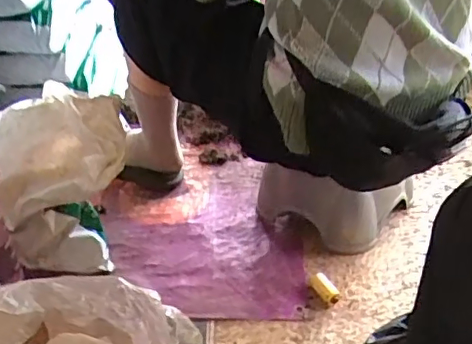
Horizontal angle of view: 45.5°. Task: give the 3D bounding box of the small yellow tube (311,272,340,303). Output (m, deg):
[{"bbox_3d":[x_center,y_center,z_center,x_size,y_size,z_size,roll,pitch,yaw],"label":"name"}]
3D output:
[{"bbox_3d":[0.140,0.181,0.881,0.023,0.019,0.052,-24,59,-31],"label":"small yellow tube"}]

